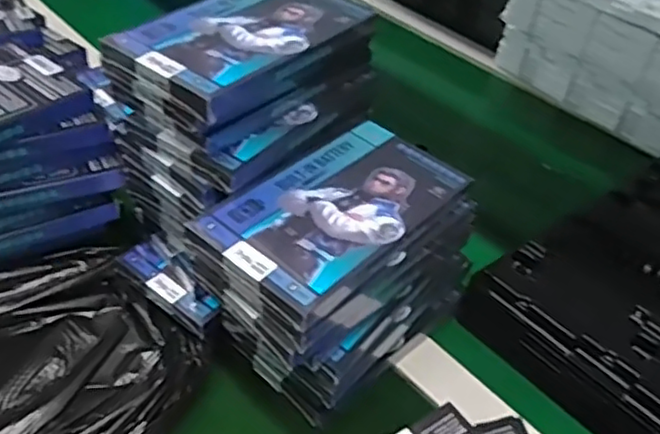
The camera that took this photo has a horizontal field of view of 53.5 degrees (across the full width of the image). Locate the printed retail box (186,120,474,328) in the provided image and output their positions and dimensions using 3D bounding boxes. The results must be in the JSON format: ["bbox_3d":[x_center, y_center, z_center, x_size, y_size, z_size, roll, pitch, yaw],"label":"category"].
[{"bbox_3d":[0.007,-0.007,0.407,0.092,0.013,0.163,34,47,28],"label":"printed retail box"}]

